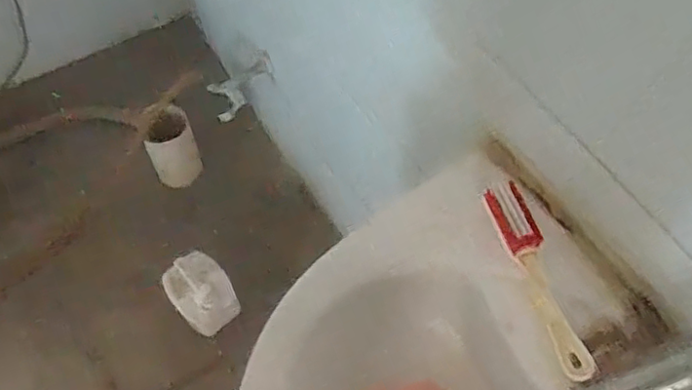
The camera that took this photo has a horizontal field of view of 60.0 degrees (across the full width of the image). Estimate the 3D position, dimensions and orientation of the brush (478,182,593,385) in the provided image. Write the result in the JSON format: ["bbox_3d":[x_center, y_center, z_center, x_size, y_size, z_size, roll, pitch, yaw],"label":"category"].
[{"bbox_3d":[0.187,0.079,0.573,0.035,0.034,0.191,-19,66,-12],"label":"brush"}]

